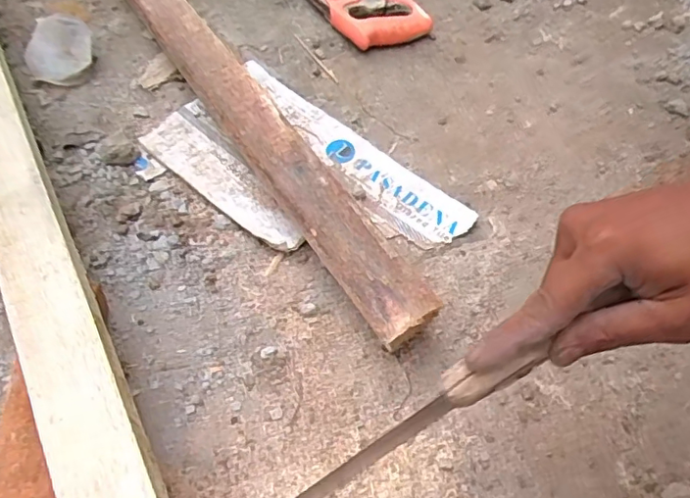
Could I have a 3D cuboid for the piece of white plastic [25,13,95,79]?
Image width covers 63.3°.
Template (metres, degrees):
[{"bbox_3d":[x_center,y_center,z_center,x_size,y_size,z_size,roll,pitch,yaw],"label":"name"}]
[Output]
[{"bbox_3d":[-0.359,-0.249,0.705,0.086,0.052,0.081,-27,60,-17],"label":"piece of white plastic"}]

